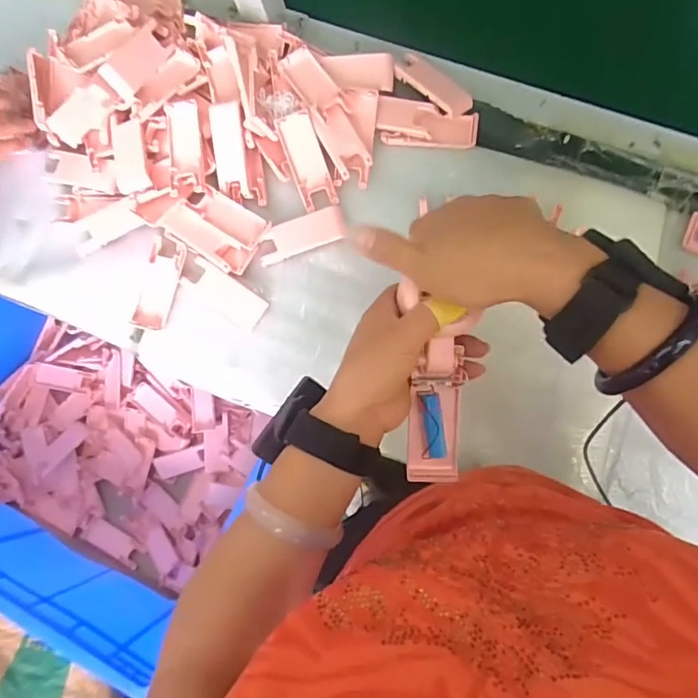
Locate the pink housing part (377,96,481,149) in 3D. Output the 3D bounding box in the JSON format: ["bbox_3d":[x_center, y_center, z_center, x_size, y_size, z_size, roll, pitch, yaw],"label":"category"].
[{"bbox_3d":[0.088,-0.252,0.571,0.111,0.017,0.049,6,83,7],"label":"pink housing part"}]

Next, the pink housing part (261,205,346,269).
[{"bbox_3d":[-0.054,-0.129,0.576,0.101,0.009,0.039,-21,80,2],"label":"pink housing part"}]

